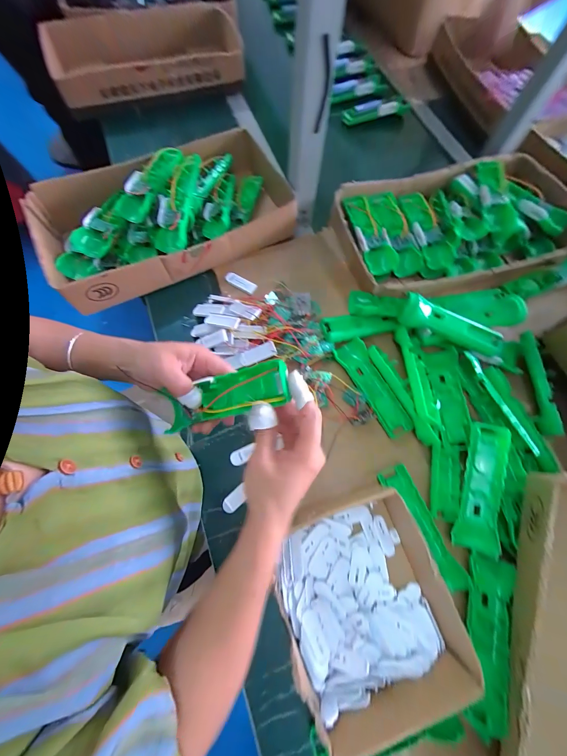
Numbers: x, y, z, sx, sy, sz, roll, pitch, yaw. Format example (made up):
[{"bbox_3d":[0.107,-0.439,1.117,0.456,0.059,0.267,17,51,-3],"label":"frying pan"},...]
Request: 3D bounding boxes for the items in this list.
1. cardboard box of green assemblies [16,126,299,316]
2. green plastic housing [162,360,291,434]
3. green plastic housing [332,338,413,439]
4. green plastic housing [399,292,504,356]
[{"bbox_3d":[-0.198,-0.297,0.507,0.429,0.099,0.241,-24,73,-11],"label":"cardboard box of green assemblies"},{"bbox_3d":[-0.063,0.022,0.285,0.147,0.026,0.042,-19,69,26],"label":"green plastic housing"},{"bbox_3d":[0.136,0.015,0.440,0.048,0.018,0.160,-25,73,-11],"label":"green plastic housing"},{"bbox_3d":[0.261,-0.080,0.444,0.170,0.032,0.039,20,73,-7],"label":"green plastic housing"}]

